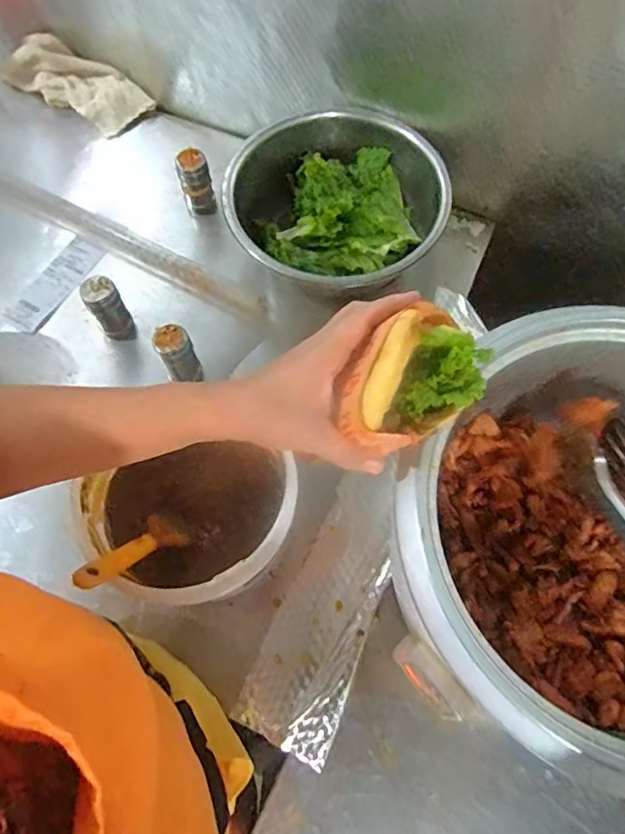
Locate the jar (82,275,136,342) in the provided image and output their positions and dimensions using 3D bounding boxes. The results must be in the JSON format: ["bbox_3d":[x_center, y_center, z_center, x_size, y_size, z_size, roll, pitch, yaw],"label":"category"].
[{"bbox_3d":[-0.245,-0.125,0.695,0.038,0.099,0.039,0,66,-1],"label":"jar"}]

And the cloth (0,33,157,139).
[{"bbox_3d":[-0.369,-0.518,0.860,0.236,0.059,0.091,32,70,12],"label":"cloth"}]

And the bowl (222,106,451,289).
[{"bbox_3d":[0.029,-0.271,0.738,0.260,0.123,0.247,0,66,-1],"label":"bowl"}]

